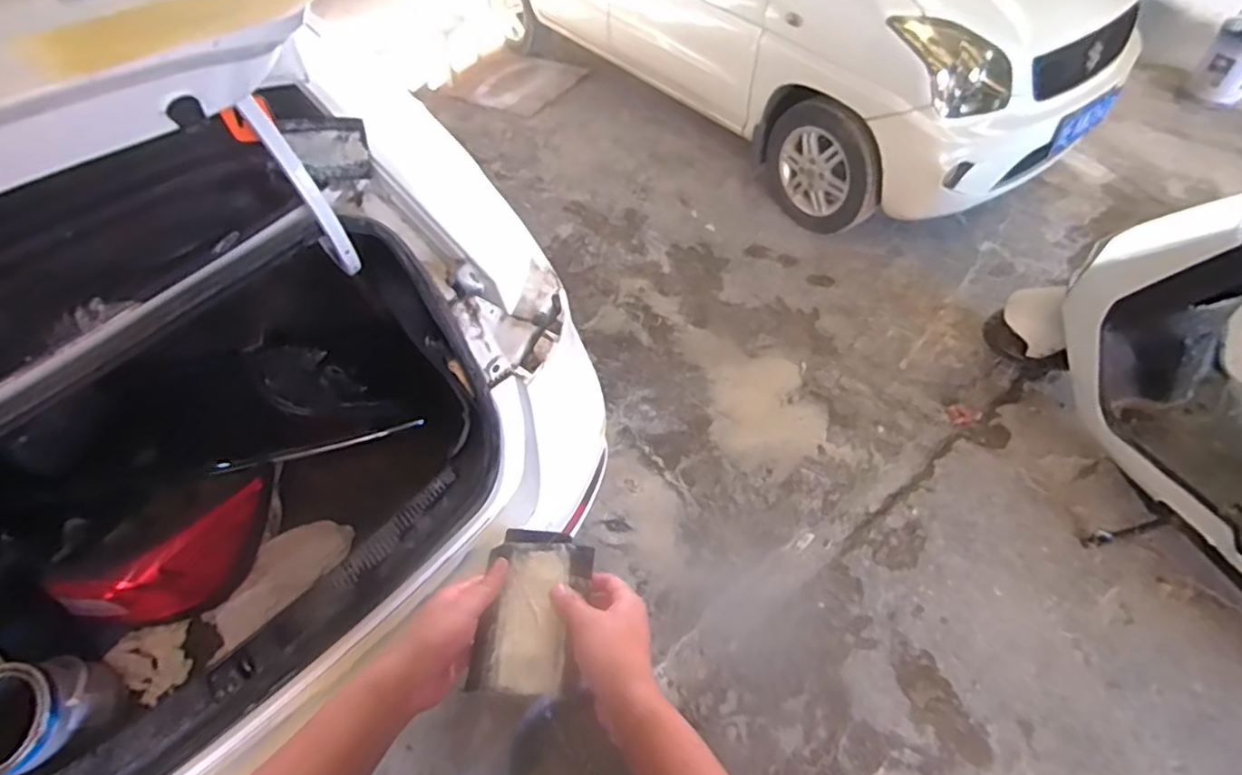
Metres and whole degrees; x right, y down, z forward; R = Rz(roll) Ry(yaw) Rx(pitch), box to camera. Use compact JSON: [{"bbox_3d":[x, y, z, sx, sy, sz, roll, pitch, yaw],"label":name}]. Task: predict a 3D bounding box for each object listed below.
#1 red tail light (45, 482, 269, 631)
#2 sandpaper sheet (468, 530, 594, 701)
[{"bbox_3d":[-0.781,0.311,1.140,0.334,0.160,0.101,-36,58,-25],"label":"red tail light"},{"bbox_3d":[-0.083,0.211,0.616,0.098,0.021,0.158,3,51,7],"label":"sandpaper sheet"}]

